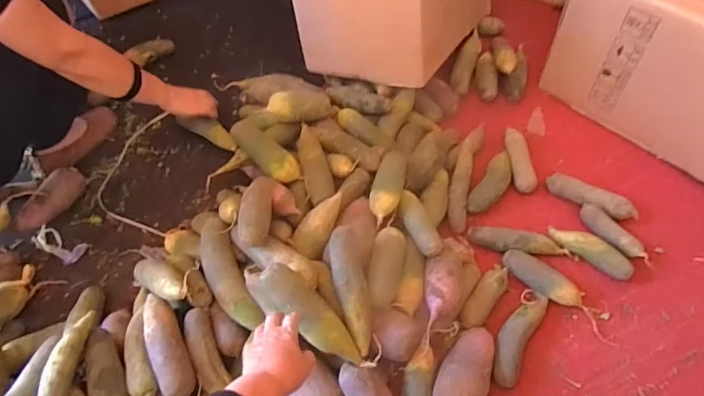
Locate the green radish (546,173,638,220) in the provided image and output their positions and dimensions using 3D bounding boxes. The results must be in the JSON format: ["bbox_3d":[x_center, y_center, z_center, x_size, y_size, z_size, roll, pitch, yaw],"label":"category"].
[{"bbox_3d":[0.488,-0.002,0.967,0.176,0.050,0.037,31,61,22],"label":"green radish"}]

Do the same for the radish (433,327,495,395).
[{"bbox_3d":[0.185,0.289,0.771,0.080,0.067,0.165,18,57,14],"label":"radish"}]

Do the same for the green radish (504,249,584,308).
[{"bbox_3d":[0.352,0.150,0.874,0.148,0.040,0.042,34,62,24],"label":"green radish"}]

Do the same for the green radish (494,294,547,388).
[{"bbox_3d":[0.288,0.237,0.816,0.054,0.046,0.185,25,59,18],"label":"green radish"}]

